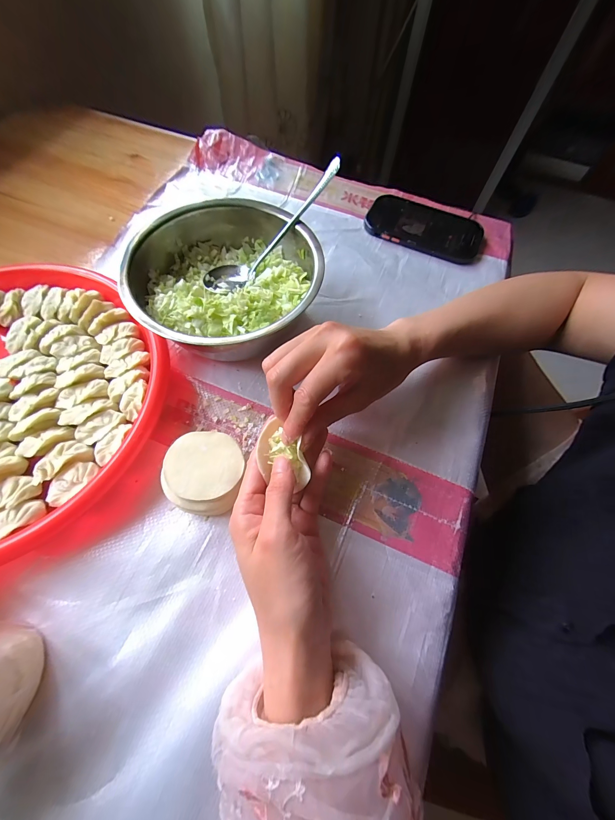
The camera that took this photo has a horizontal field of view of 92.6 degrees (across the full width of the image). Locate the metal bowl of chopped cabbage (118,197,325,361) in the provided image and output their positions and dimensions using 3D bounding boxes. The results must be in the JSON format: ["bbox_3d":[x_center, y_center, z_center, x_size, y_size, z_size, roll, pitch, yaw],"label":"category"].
[{"bbox_3d":[-0.083,-0.123,0.309,0.186,0.075,0.187,0,66,-1],"label":"metal bowl of chopped cabbage"}]

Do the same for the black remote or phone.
[{"bbox_3d":[0.161,-0.253,0.404,0.152,0.012,0.089,23,67,9],"label":"black remote or phone"}]

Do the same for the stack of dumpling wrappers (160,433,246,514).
[{"bbox_3d":[-0.085,0.054,0.250,0.061,0.034,0.064,12,66,5],"label":"stack of dumpling wrappers"}]

